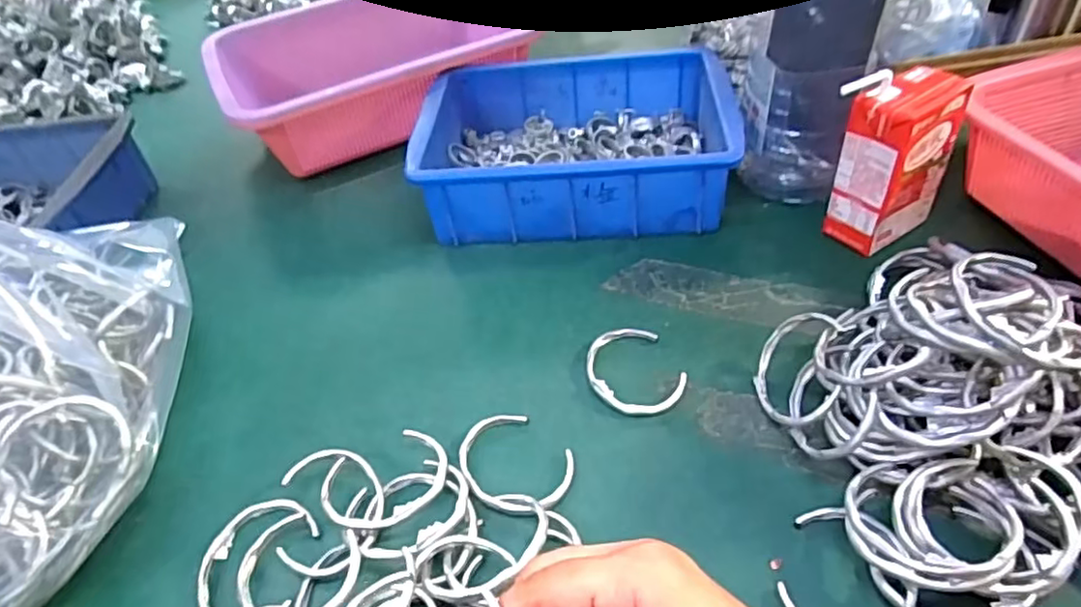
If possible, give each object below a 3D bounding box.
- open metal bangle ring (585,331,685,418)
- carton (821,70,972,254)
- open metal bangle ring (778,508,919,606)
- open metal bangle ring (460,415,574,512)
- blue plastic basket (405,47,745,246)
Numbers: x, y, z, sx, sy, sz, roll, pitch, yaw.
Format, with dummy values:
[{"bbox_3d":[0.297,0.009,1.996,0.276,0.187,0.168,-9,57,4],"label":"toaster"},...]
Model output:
[{"bbox_3d":[0.057,0.042,0.400,0.053,0.007,0.066,-20,47,-13],"label":"open metal bangle ring"},{"bbox_3d":[0.238,-0.094,0.437,0.075,0.120,0.044,-28,49,-20],"label":"carton"},{"bbox_3d":[0.142,0.125,0.294,0.054,0.014,0.067,16,47,24],"label":"open metal bangle ring"},{"bbox_3d":[-0.016,0.089,0.359,0.054,0.009,0.069,-35,49,-27],"label":"open metal bangle ring"},{"bbox_3d":[0.030,-0.129,0.531,0.234,0.082,0.166,-2,45,5],"label":"blue plastic basket"}]

